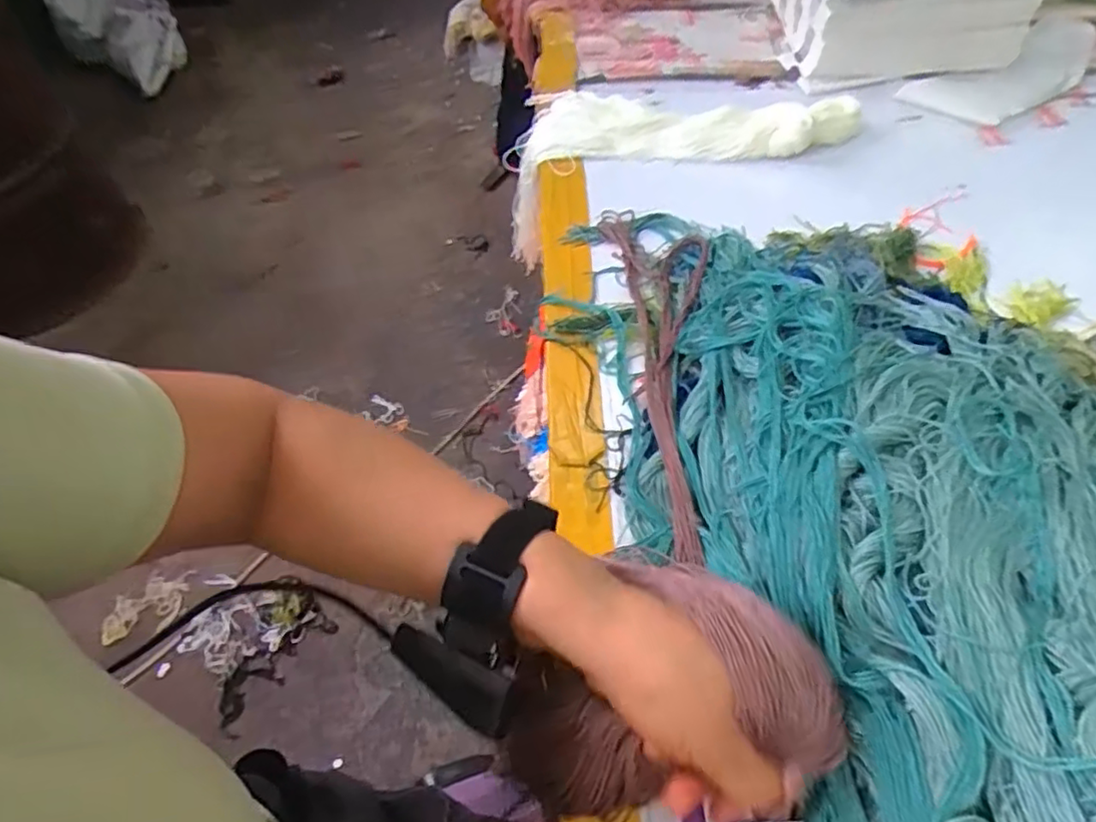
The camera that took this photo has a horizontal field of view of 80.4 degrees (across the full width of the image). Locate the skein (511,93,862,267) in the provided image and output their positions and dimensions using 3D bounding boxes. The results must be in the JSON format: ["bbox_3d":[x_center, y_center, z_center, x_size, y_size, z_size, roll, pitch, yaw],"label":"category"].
[{"bbox_3d":[0.142,-0.272,0.746,0.369,0.173,0.122,-3,52,-2],"label":"skein"}]

